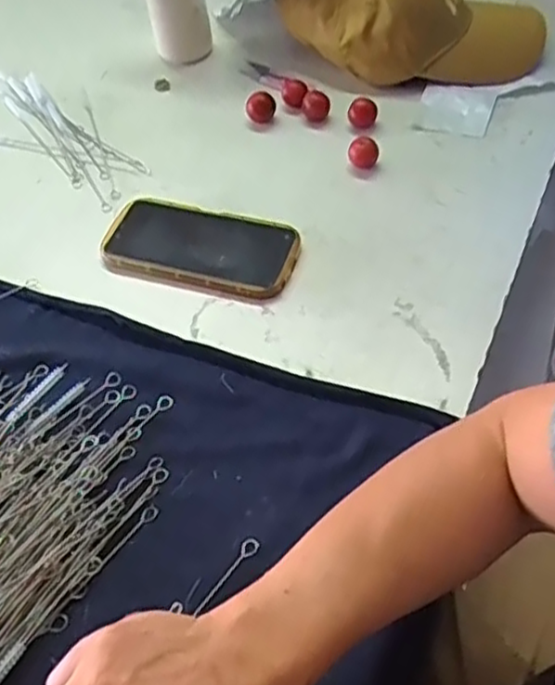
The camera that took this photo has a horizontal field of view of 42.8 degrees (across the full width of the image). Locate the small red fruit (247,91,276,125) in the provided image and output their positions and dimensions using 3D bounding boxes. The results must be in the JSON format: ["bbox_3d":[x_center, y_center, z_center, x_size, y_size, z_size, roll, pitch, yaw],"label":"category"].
[{"bbox_3d":[-0.018,-0.250,0.751,0.031,0.026,0.025,-2,55,-1],"label":"small red fruit"}]

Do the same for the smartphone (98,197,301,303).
[{"bbox_3d":[-0.070,-0.087,0.637,0.172,0.012,0.090,16,57,11],"label":"smartphone"}]

